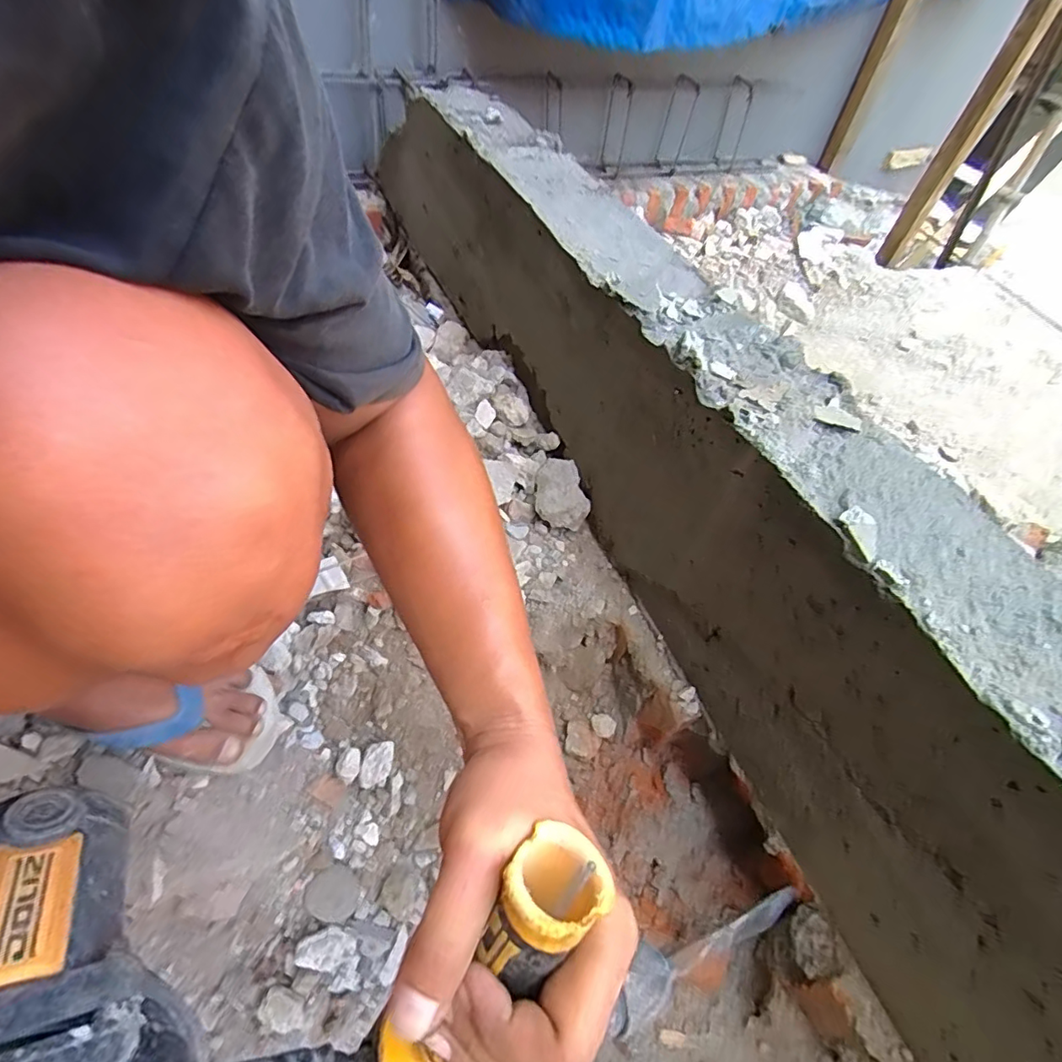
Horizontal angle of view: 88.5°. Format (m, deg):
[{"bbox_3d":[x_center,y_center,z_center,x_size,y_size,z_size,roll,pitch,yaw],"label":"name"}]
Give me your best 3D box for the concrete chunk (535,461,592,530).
[{"bbox_3d":[0.034,-0.045,0.632,0.057,0.042,0.076,2,51,-4],"label":"concrete chunk"}]

